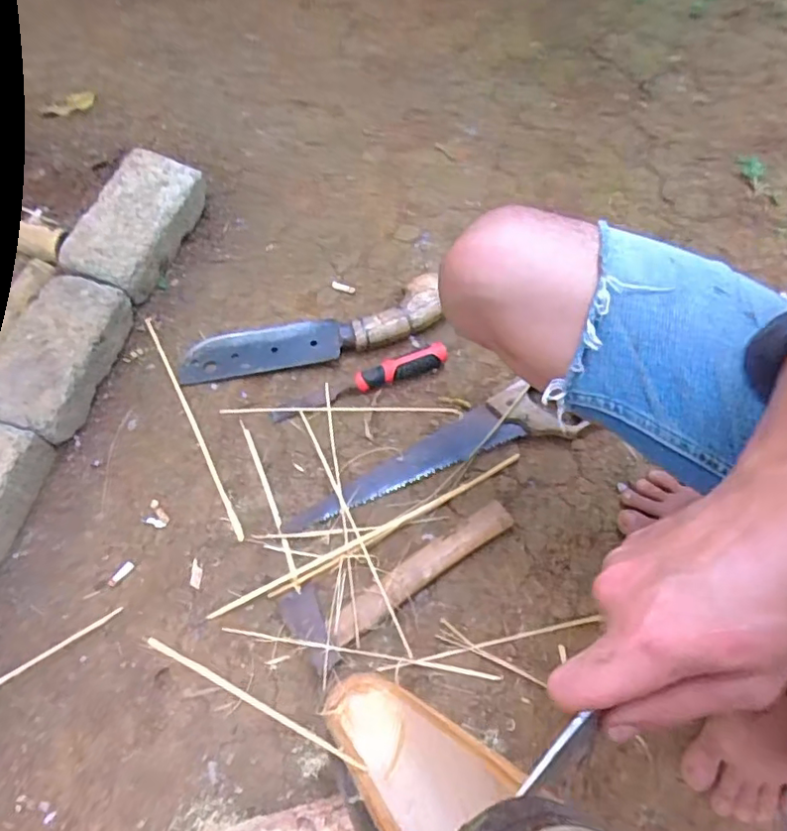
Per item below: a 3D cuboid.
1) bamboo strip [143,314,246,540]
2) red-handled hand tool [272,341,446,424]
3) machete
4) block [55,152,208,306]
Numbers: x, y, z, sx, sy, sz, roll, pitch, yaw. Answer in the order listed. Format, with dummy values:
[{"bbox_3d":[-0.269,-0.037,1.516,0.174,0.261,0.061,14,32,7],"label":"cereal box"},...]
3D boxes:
[{"bbox_3d":[-0.258,0.006,0.746,0.010,0.008,0.339,-27,67,-10],"label":"bamboo strip"},{"bbox_3d":[-0.043,-0.043,0.753,0.235,0.032,0.026,-19,70,-9],"label":"red-handled hand tool"},{"bbox_3d":[-0.108,-0.110,0.783,0.360,0.045,0.087,-14,69,-7],"label":"machete"},{"bbox_3d":[-0.356,-0.263,0.833,0.123,0.080,0.218,24,69,8],"label":"block"}]

